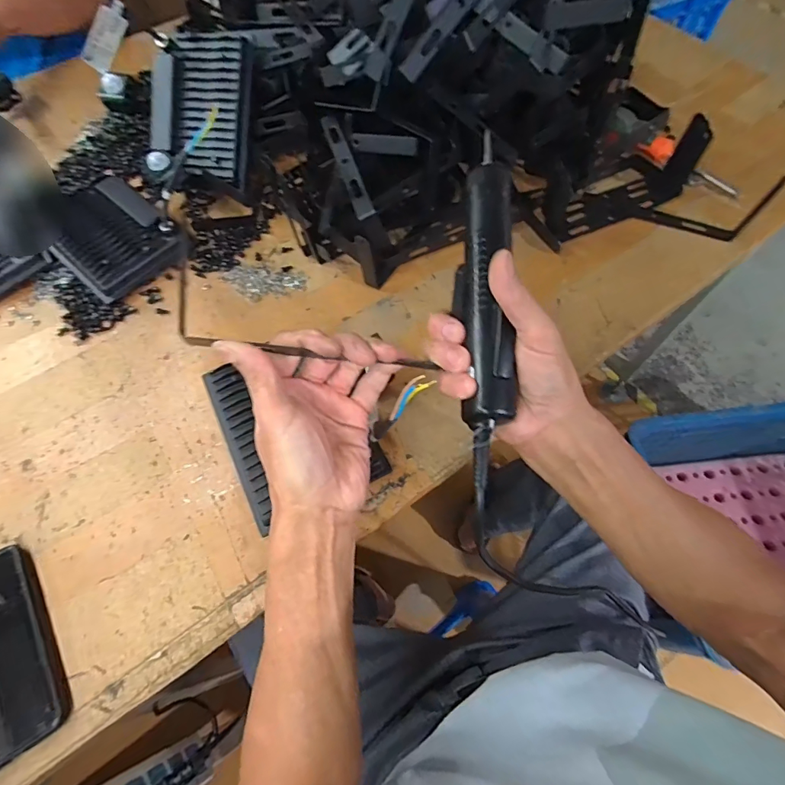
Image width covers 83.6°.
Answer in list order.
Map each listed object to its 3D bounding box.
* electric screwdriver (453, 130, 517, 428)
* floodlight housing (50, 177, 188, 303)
[{"bbox_3d":[0.065,-0.089,0.310,0.039,0.028,0.219,2,74,4],"label":"electric screwdriver"},{"bbox_3d":[-0.352,-0.199,0.545,0.177,0.037,0.123,40,73,18],"label":"floodlight housing"}]

